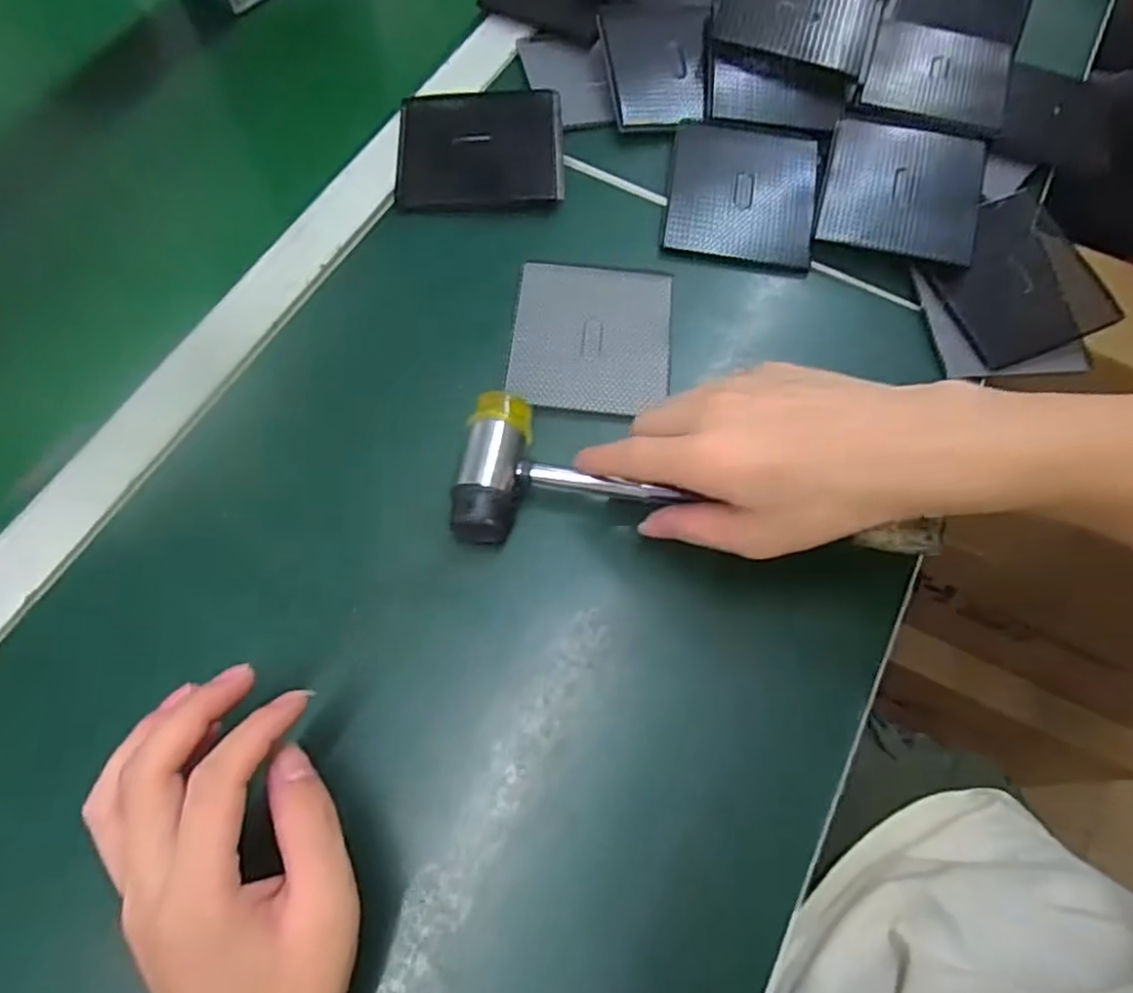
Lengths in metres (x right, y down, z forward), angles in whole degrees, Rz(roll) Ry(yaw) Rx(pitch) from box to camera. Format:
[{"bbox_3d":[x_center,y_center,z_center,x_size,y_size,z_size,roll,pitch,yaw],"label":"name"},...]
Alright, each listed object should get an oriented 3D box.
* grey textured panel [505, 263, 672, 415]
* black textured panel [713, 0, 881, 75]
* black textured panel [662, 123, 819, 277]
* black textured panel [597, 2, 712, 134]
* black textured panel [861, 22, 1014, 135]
[{"bbox_3d":[0.016,-0.100,0.436,0.098,0.004,0.106,5,66,-1],"label":"grey textured panel"},{"bbox_3d":[0.172,-0.362,0.518,0.113,0.006,0.092,20,68,6],"label":"black textured panel"},{"bbox_3d":[0.120,-0.206,0.475,0.098,0.012,0.108,8,67,1],"label":"black textured panel"},{"bbox_3d":[0.066,-0.314,0.505,0.077,0.005,0.111,-2,67,-3],"label":"black textured panel"},{"bbox_3d":[0.268,-0.304,0.500,0.097,0.007,0.113,19,66,8],"label":"black textured panel"}]

